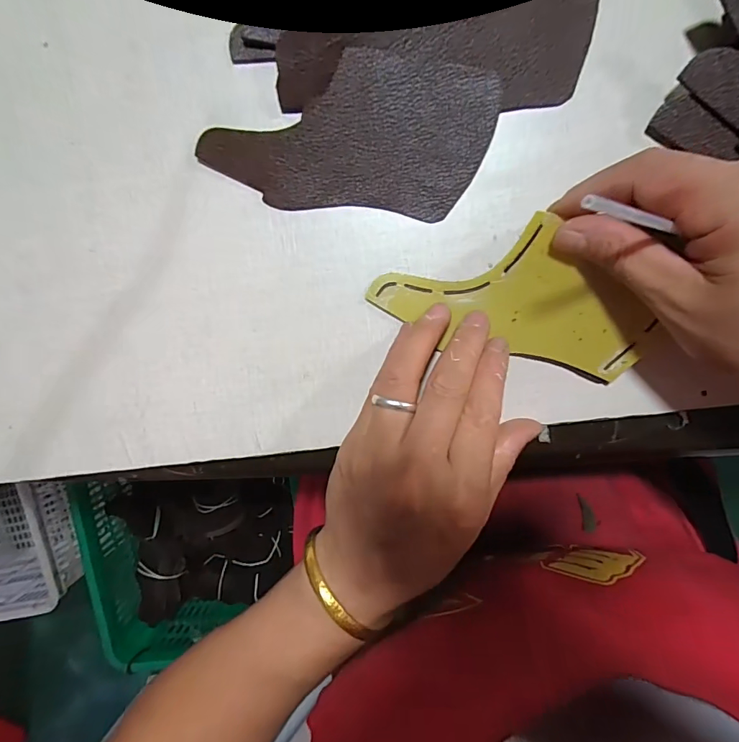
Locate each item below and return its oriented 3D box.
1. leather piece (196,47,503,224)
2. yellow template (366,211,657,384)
[{"bbox_3d":[-0.012,-0.119,0.223,0.144,0.006,0.071,6,106,1],"label":"leather piece"},{"bbox_3d":[0.072,-0.043,0.221,0.132,0.006,0.063,18,105,5],"label":"yellow template"}]

